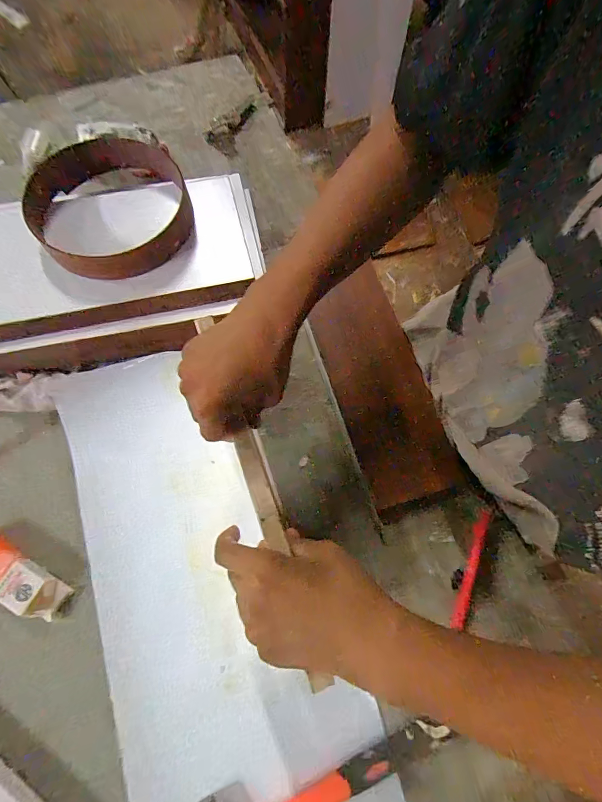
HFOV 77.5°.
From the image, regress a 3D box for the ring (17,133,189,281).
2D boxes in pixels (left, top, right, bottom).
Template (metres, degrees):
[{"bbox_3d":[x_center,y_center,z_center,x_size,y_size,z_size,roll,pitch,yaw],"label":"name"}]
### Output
[{"bbox_3d":[-0.248,-0.253,0.485,0.193,0.052,0.200,0,71,0],"label":"ring"}]

